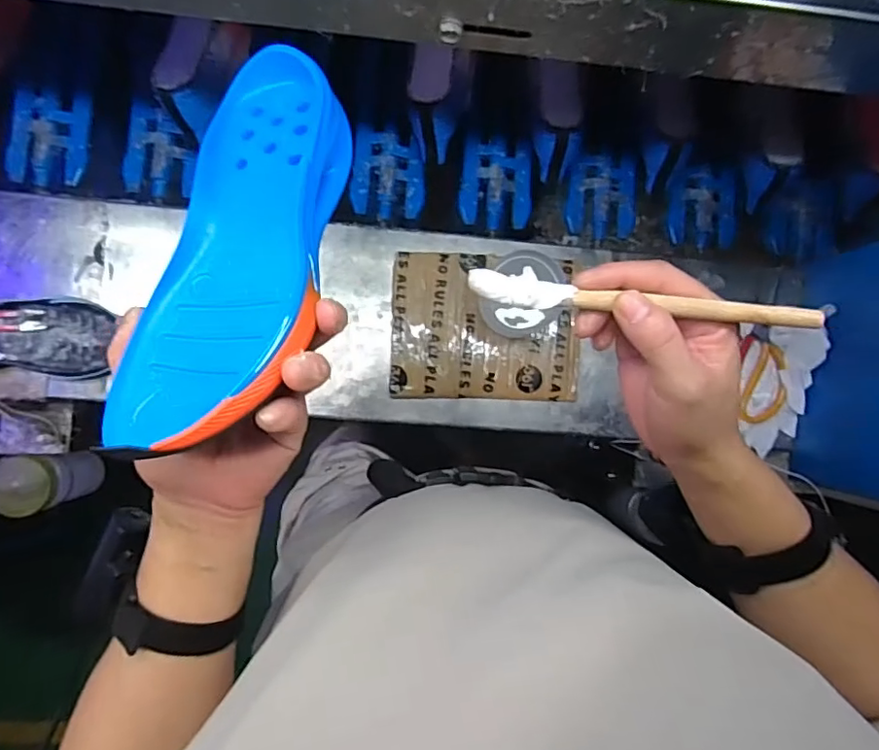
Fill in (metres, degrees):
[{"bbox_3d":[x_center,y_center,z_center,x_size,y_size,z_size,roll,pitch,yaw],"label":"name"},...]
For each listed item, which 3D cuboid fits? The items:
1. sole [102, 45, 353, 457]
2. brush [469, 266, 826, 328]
[{"bbox_3d":[-0.102,-0.072,0.316,0.091,0.047,0.231,2,70,19],"label":"sole"},{"bbox_3d":[0.105,-0.042,0.305,0.180,0.011,0.019,7,89,11],"label":"brush"}]

